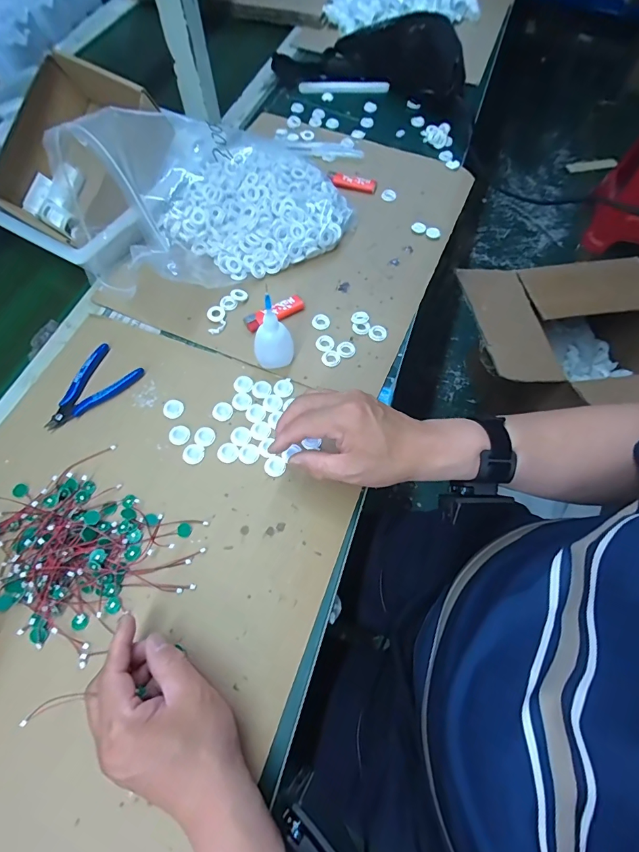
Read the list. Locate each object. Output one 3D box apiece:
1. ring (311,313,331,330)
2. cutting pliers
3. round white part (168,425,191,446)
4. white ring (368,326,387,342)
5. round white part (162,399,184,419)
[{"bbox_3d":[0.002,-0.137,0.517,0.024,0.004,0.021,0,65,-3],"label":"ring"},{"bbox_3d":[-0.275,-0.043,0.464,0.066,0.009,0.116,34,68,12],"label":"cutting pliers"},{"bbox_3d":[-0.160,0.010,0.448,0.024,0.004,0.023,1,65,-3],"label":"round white part"},{"bbox_3d":[0.076,-0.121,0.511,0.023,0.004,0.024,1,65,-3],"label":"white ring"},{"bbox_3d":[-0.172,-0.020,0.462,0.023,0.004,0.023,1,65,-3],"label":"round white part"}]

